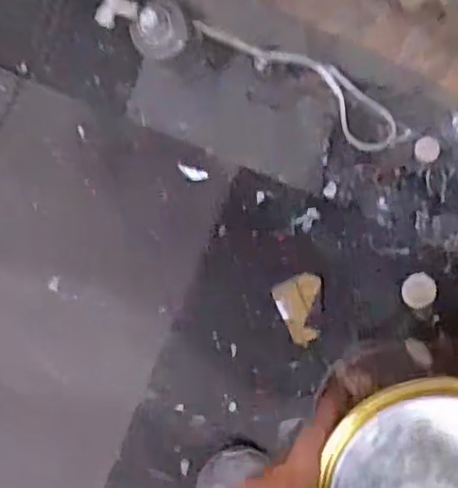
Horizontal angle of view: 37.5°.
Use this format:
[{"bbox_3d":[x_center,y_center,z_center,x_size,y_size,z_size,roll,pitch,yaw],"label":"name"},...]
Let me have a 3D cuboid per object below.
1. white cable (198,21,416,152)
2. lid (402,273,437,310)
[{"bbox_3d":[0.085,-0.181,0.741,0.253,0.015,0.052,35,95,-6],"label":"white cable"},{"bbox_3d":[0.213,0.052,0.753,0.038,0.004,0.039,0,92,8],"label":"lid"}]

